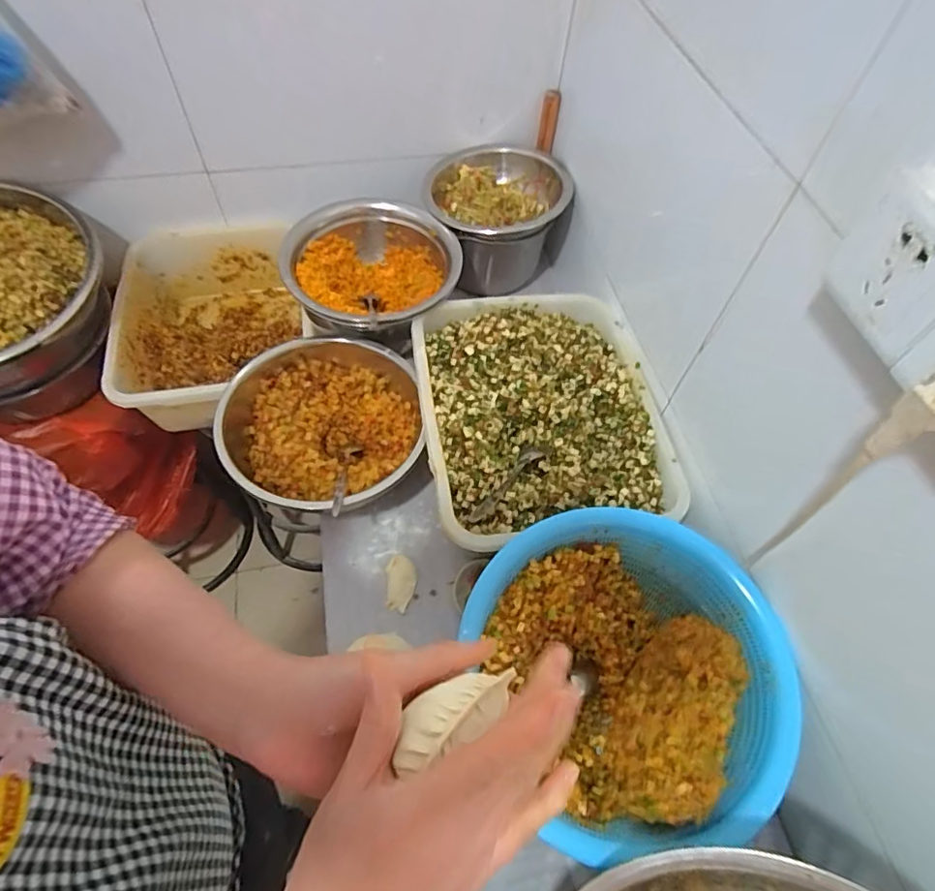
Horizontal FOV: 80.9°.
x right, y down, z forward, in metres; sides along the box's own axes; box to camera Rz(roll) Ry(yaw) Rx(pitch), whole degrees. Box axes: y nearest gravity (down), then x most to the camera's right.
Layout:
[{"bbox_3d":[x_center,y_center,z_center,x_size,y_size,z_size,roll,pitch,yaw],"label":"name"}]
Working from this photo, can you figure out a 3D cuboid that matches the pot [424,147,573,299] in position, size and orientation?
[{"bbox_3d":[0.046,-0.381,0.958,0.236,0.174,0.219,2,53,-3],"label":"pot"}]

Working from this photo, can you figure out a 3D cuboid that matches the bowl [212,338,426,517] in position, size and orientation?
[{"bbox_3d":[-0.196,-0.032,0.755,0.258,0.091,0.262,2,53,-3],"label":"bowl"}]

